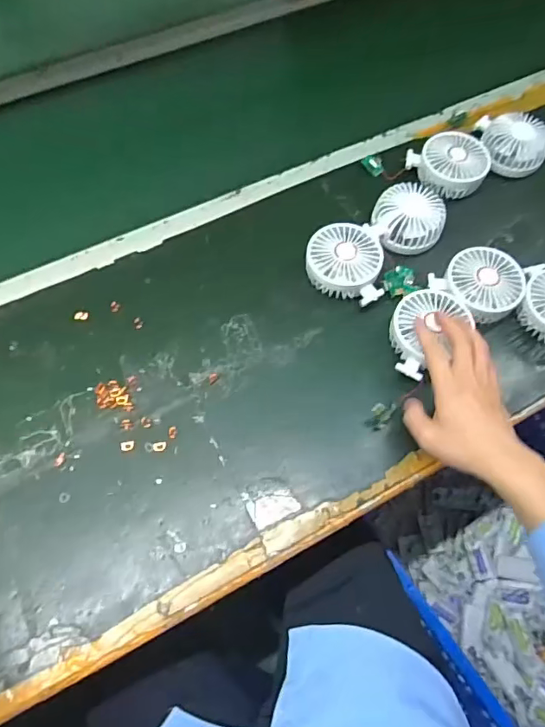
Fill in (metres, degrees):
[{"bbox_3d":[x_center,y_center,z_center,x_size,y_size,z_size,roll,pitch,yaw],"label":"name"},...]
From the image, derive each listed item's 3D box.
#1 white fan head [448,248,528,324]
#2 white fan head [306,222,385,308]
[{"bbox_3d":[0.247,-0.091,0.596,0.085,0.042,0.086,0,64,0],"label":"white fan head"},{"bbox_3d":[0.085,-0.121,0.606,0.089,0.037,0.107,2,64,1],"label":"white fan head"}]

